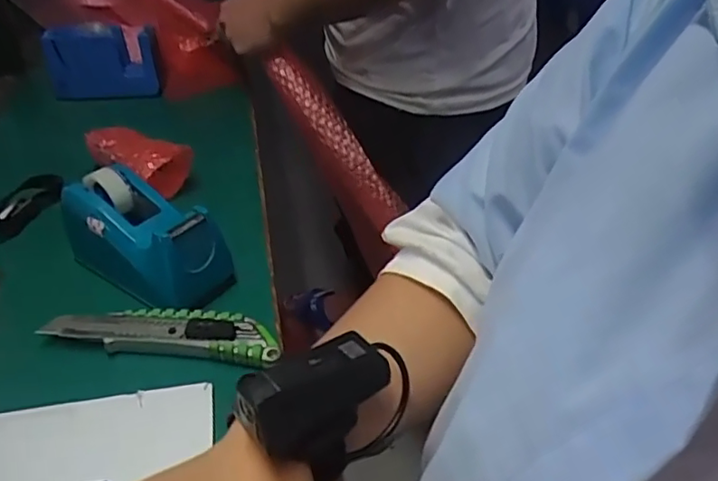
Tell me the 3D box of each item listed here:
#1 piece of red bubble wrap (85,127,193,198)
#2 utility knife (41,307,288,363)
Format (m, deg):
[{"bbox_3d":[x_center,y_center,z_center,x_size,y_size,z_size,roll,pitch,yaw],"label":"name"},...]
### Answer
[{"bbox_3d":[-0.222,-0.081,0.574,0.120,0.042,0.054,21,43,27],"label":"piece of red bubble wrap"},{"bbox_3d":[-0.134,0.062,0.404,0.158,0.012,0.034,2,37,6],"label":"utility knife"}]

